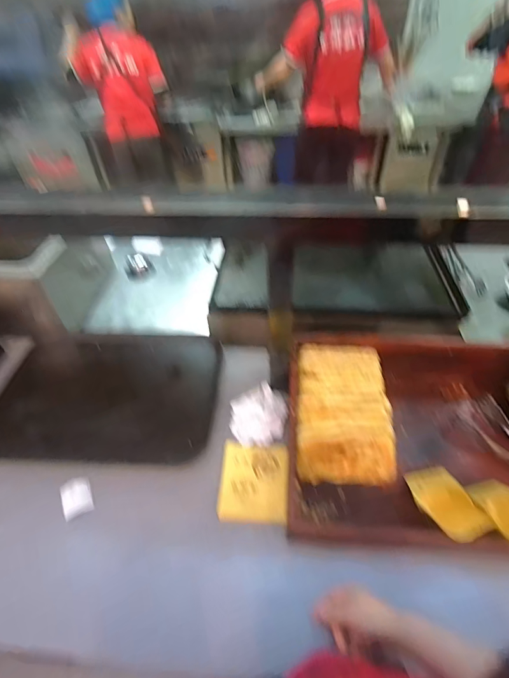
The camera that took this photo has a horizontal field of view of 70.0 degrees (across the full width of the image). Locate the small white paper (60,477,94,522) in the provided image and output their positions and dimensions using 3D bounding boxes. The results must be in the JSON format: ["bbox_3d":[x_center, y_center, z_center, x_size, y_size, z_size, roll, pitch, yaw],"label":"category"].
[{"bbox_3d":[-0.331,0.292,0.674,0.051,0.009,0.068,-23,51,-18],"label":"small white paper"}]

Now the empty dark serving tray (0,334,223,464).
[{"bbox_3d":[-0.333,0.115,0.843,0.493,0.025,0.340,0,48,2],"label":"empty dark serving tray"}]

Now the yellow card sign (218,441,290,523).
[{"bbox_3d":[-0.001,0.266,0.684,0.122,0.007,0.144,5,53,1],"label":"yellow card sign"}]

